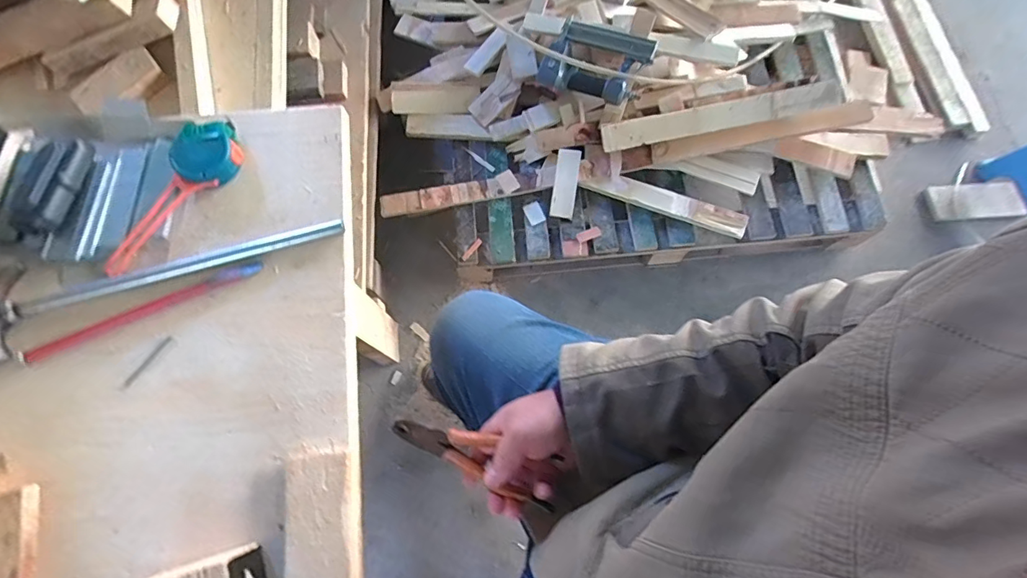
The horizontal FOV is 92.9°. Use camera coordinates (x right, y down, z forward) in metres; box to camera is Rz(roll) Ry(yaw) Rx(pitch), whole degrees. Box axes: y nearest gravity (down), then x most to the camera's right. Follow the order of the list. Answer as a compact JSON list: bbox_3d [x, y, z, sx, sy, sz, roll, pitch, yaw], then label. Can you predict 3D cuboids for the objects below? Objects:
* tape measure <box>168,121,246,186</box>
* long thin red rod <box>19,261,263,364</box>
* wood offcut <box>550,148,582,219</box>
[{"bbox_3d":[-0.334,-0.148,0.531,0.063,0.031,0.065,0,73,-1],"label":"tape measure"},{"bbox_3d":[-0.379,0.021,0.502,0.238,0.007,0.013,-23,75,-7],"label":"long thin red rod"},{"bbox_3d":[0.116,-0.235,1.083,0.051,0.012,0.153,8,88,2],"label":"wood offcut"}]

